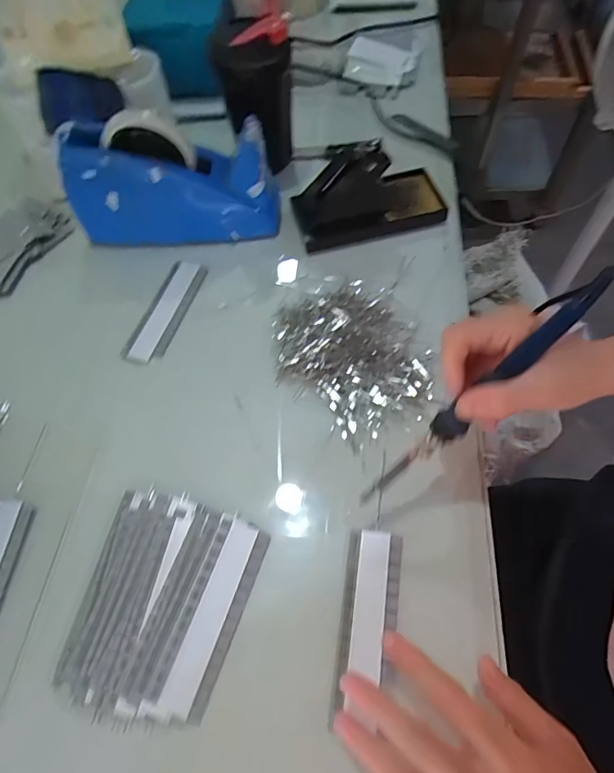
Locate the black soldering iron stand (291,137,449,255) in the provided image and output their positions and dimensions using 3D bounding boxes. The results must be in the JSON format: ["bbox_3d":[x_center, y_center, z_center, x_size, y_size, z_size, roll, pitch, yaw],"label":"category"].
[{"bbox_3d":[0.066,-0.208,0.488,0.159,0.073,0.077,-18,61,-7],"label":"black soldering iron stand"}]

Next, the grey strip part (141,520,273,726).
[{"bbox_3d":[-0.067,0.155,0.325,0.039,0.010,0.123,16,63,12],"label":"grey strip part"}]

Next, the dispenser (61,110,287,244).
[{"bbox_3d":[-0.137,-0.215,0.484,0.209,0.112,0.072,0,61,3],"label":"dispenser"}]

